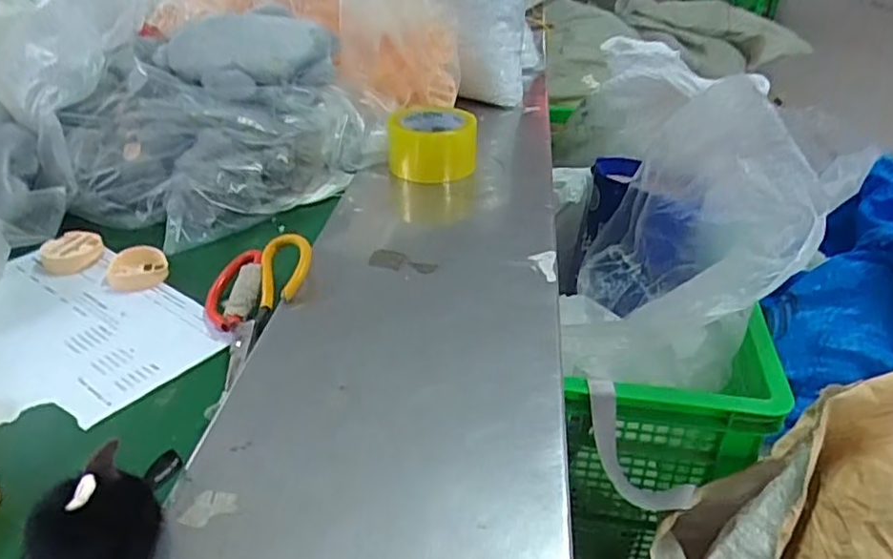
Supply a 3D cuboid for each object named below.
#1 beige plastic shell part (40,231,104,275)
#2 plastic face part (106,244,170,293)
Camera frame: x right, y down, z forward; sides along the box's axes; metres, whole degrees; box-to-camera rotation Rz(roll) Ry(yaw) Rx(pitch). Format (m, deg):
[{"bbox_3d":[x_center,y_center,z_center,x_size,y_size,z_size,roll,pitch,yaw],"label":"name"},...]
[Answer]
[{"bbox_3d":[-0.386,-0.029,0.656,0.058,0.022,0.066,-20,38,-27],"label":"beige plastic shell part"},{"bbox_3d":[-0.308,-0.011,0.634,0.055,0.020,0.067,-14,35,-19],"label":"plastic face part"}]

